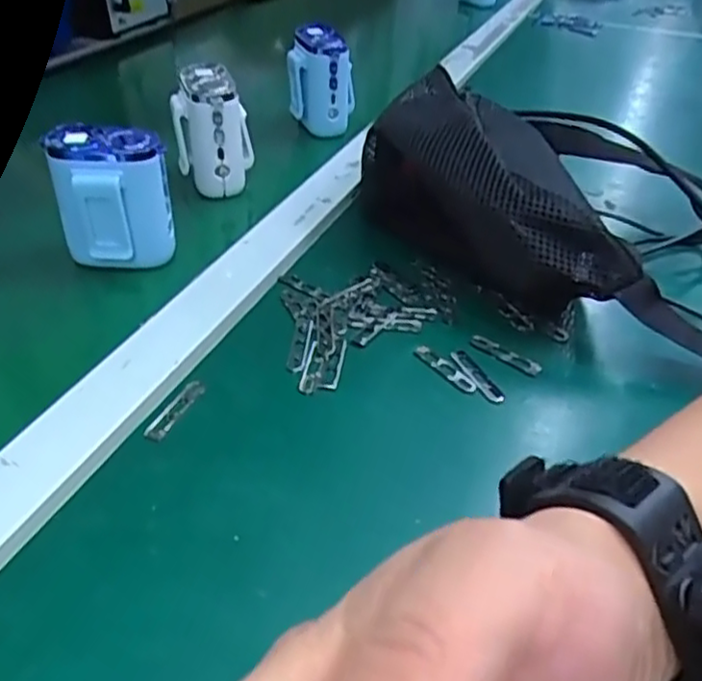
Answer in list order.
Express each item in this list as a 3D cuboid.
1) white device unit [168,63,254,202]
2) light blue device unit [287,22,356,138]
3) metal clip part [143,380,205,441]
[{"bbox_3d":[-0.108,-0.163,0.535,0.058,0.078,0.059,-4,39,-9],"label":"white device unit"},{"bbox_3d":[-0.028,-0.238,0.637,0.065,0.084,0.050,32,47,32],"label":"light blue device unit"},{"bbox_3d":[-0.088,0.035,0.349,0.009,0.004,0.042,17,40,18],"label":"metal clip part"}]

